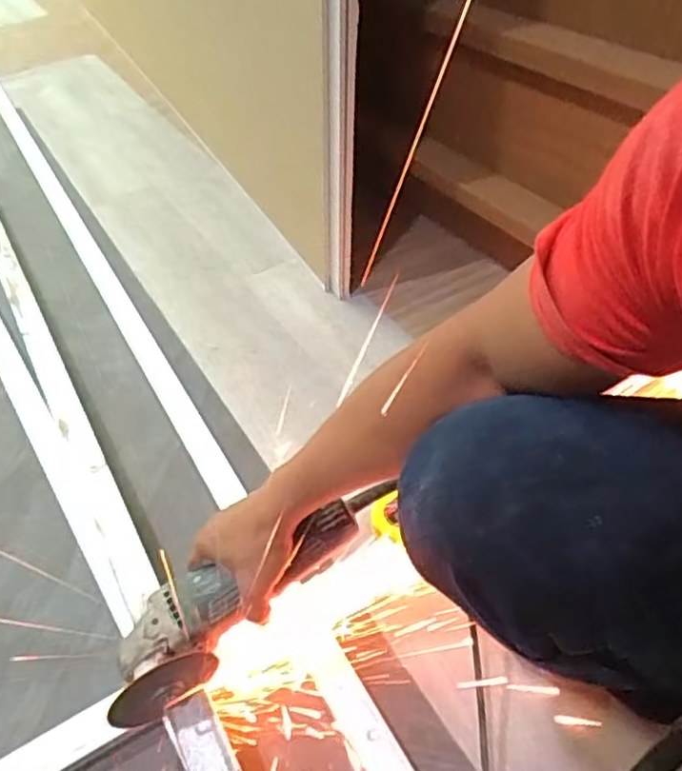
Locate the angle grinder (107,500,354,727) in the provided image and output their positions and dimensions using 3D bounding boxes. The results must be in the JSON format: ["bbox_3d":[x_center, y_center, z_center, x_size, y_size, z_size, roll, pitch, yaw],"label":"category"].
[{"bbox_3d":[-0.101,0.206,0.627,0.268,0.082,0.073,-34,49,-12],"label":"angle grinder"}]

